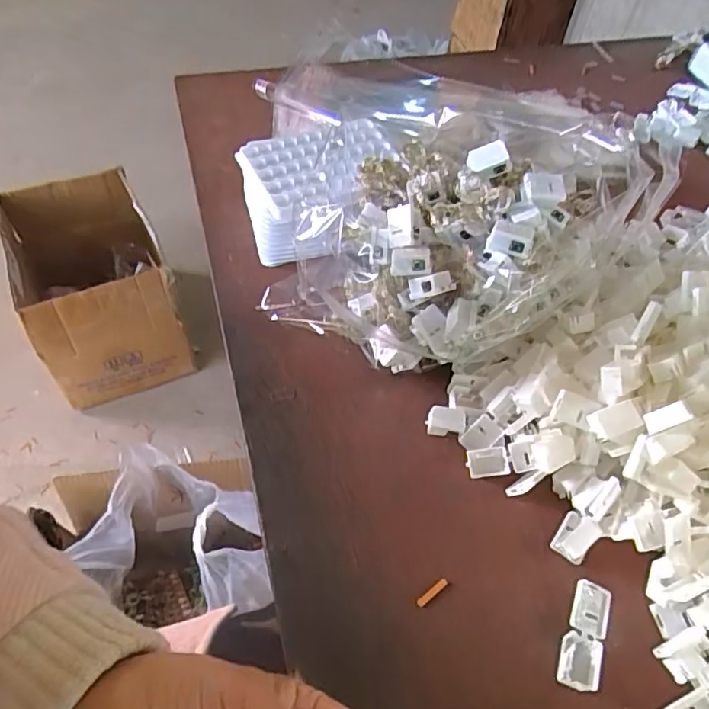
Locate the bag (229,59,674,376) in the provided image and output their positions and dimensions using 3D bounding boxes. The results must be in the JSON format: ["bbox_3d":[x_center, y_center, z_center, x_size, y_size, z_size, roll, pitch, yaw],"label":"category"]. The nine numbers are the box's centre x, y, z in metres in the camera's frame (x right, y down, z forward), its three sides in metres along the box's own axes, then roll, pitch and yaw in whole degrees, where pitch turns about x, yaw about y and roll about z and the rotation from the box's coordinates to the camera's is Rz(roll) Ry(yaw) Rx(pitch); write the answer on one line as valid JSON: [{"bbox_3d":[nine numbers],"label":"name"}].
[{"bbox_3d":[0.031,-0.119,0.432,0.218,0.147,0.297,-33,60,-24],"label":"bag"}]

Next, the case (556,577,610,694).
[{"bbox_3d":[0.130,0.158,0.313,0.020,0.011,0.056,19,54,12],"label":"case"}]

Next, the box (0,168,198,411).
[{"bbox_3d":[-0.550,-0.145,1.204,0.269,0.297,0.417,-22,56,-18],"label":"box"}]

